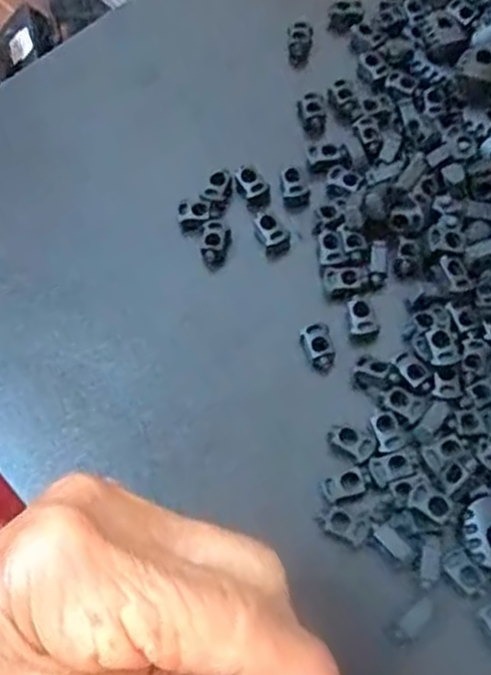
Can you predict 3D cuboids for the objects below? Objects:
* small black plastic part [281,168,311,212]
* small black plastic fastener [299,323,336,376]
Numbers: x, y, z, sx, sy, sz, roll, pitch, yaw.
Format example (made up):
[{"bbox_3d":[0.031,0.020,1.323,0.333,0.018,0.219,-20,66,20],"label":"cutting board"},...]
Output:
[{"bbox_3d":[0.020,-0.058,0.281,0.011,0.008,0.014,-1,68,3],"label":"small black plastic part"},{"bbox_3d":[0.026,0.004,0.255,0.010,0.009,0.016,-15,68,-3],"label":"small black plastic fastener"}]

